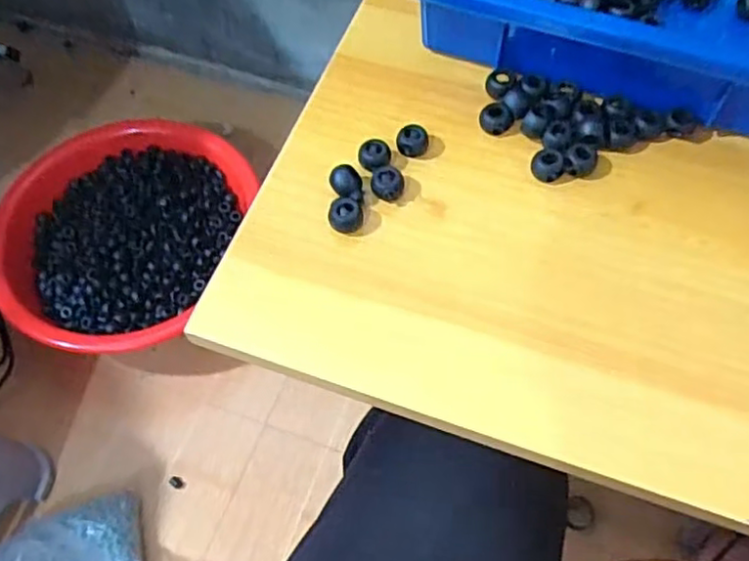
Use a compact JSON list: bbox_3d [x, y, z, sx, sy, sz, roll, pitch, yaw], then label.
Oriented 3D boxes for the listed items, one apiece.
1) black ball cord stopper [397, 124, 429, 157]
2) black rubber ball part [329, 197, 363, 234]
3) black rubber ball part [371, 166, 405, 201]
[{"bbox_3d":[0.021,-0.076,0.363,0.016,0.010,0.014,-3,61,-1],"label":"black ball cord stopper"},{"bbox_3d":[-0.014,-0.033,0.342,0.016,0.012,0.015,0,61,1],"label":"black rubber ball part"},{"bbox_3d":[0.007,-0.051,0.349,0.017,0.010,0.015,1,61,1],"label":"black rubber ball part"}]

